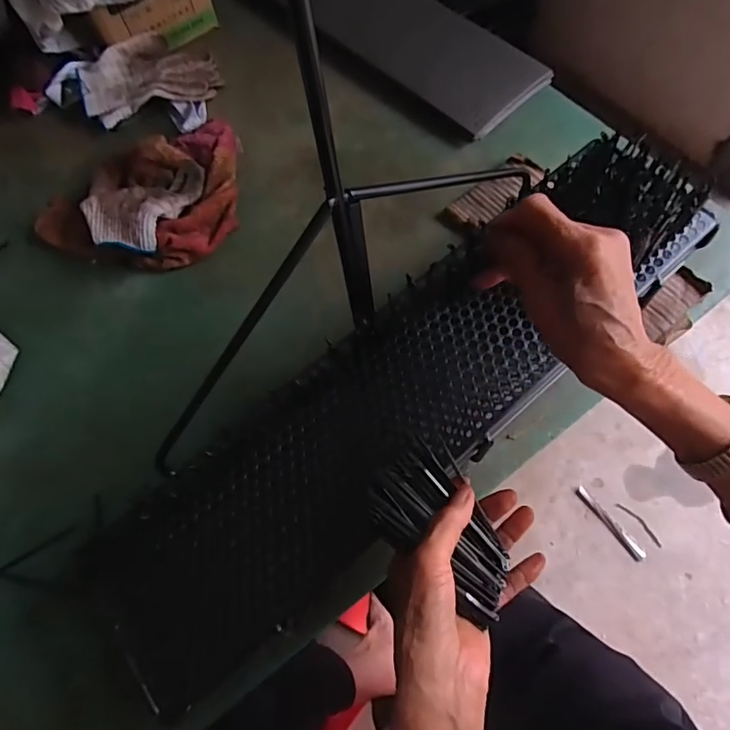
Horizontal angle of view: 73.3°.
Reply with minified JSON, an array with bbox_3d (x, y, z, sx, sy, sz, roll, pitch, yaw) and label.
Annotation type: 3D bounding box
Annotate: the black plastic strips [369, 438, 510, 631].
[{"bbox_3d":[0.054,0.118,0.346,0.066,0.027,0.115,-38,72,-13],"label":"black plastic strips"}]

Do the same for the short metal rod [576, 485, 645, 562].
[{"bbox_3d":[0.506,0.325,1.012,0.024,0.012,0.175,-35,70,-10],"label":"short metal rod"}]

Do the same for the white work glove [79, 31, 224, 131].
[{"bbox_3d":[-0.294,-0.394,0.665,0.177,0.034,0.113,-25,68,-6],"label":"white work glove"}]

